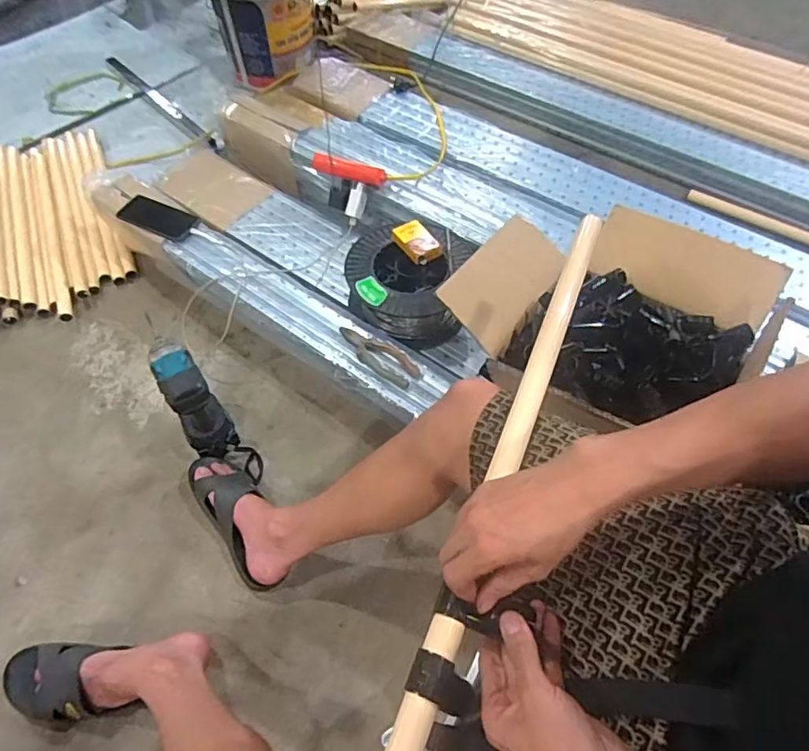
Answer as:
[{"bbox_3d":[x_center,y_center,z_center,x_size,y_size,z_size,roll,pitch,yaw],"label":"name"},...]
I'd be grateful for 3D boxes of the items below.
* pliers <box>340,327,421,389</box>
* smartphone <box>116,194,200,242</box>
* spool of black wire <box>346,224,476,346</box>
[{"bbox_3d":[-0.046,-0.036,0.948,0.157,0.011,0.059,35,61,20],"label":"pliers"},{"bbox_3d":[-0.494,-0.319,1.124,0.161,0.010,0.076,22,63,10],"label":"smartphone"},{"bbox_3d":[0.004,-0.184,1.071,0.222,0.105,0.224,0,57,1],"label":"spool of black wire"}]

